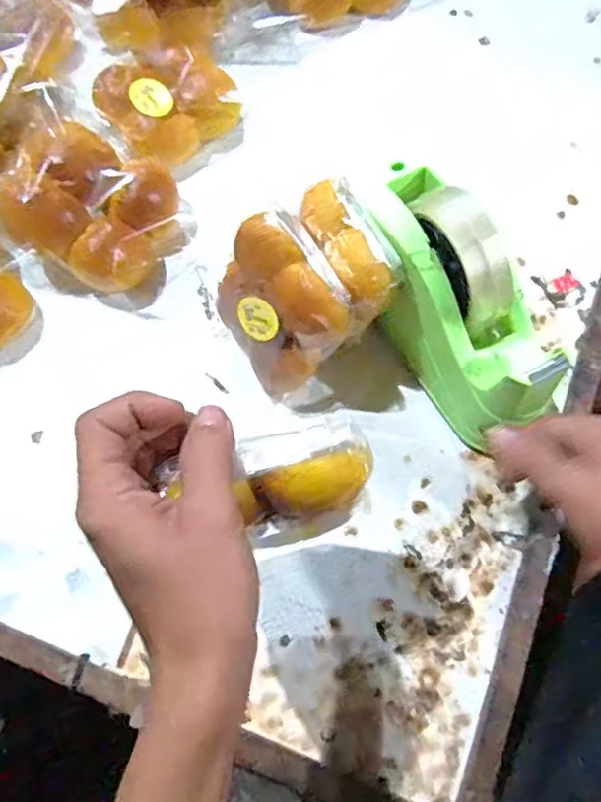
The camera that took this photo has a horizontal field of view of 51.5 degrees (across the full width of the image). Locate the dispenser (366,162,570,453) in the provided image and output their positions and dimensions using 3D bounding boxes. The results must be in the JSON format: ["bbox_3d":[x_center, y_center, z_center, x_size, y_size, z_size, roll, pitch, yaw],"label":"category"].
[{"bbox_3d":[0.109,-0.058,0.412,0.061,0.114,0.154,-32,76,-11],"label":"dispenser"}]

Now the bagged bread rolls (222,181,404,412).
[{"bbox_3d":[0.002,-0.072,0.432,0.104,0.103,0.109,-30,76,-10],"label":"bagged bread rolls"}]

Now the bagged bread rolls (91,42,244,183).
[{"bbox_3d":[-0.100,-0.242,0.513,0.109,0.043,0.102,1,72,-2],"label":"bagged bread rolls"}]

